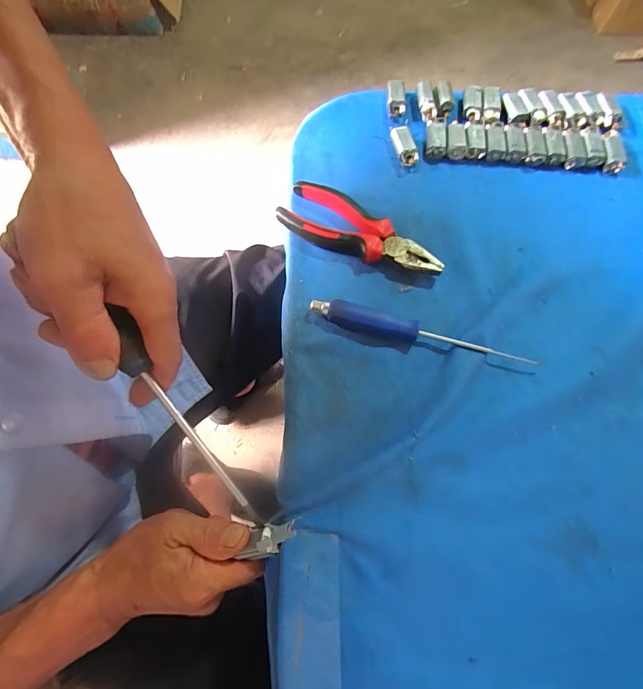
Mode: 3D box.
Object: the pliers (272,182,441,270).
[{"bbox_3d":[0.034,-0.101,0.341,0.151,0.020,0.052,29,72,9],"label":"pliers"}]

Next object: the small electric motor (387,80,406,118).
[{"bbox_3d":[0.082,-0.272,0.411,0.018,0.013,0.050,1,70,-1],"label":"small electric motor"}]

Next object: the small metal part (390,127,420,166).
[{"bbox_3d":[0.086,-0.206,0.387,0.019,0.012,0.044,-16,71,-7],"label":"small metal part"}]

